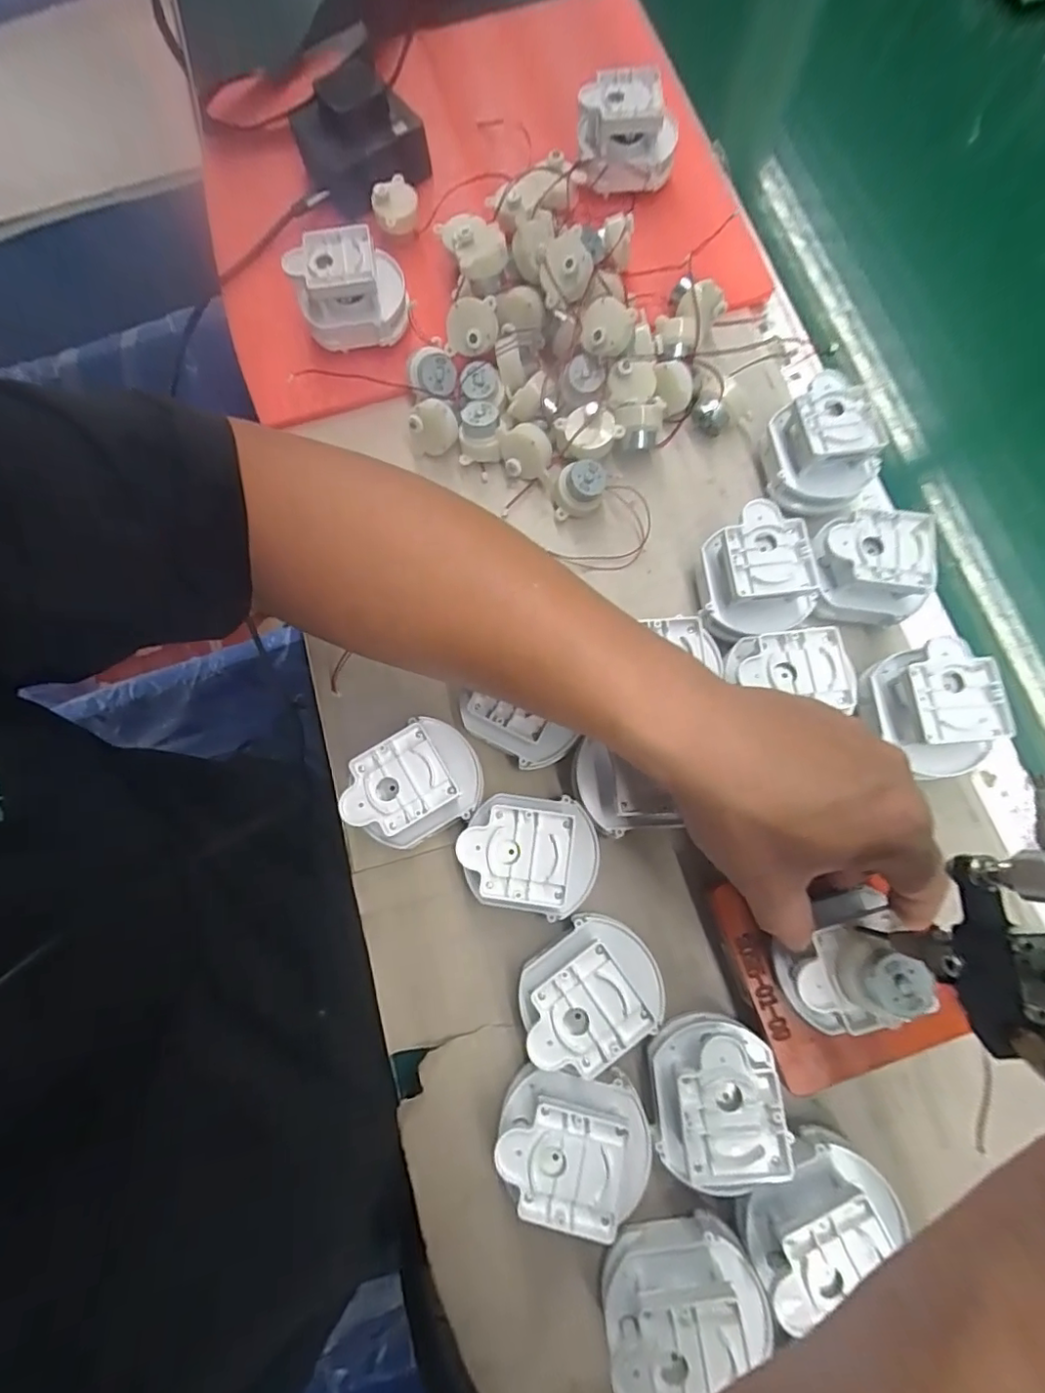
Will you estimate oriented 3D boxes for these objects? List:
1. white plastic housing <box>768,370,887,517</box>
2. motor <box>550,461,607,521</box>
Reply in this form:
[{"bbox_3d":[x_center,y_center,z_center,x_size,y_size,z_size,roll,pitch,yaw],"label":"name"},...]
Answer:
[{"bbox_3d":[0.183,-0.152,0.353,0.062,0.051,0.069,0,76,1],"label":"white plastic housing"},{"bbox_3d":[0.036,-0.133,0.365,0.032,0.029,0.028,4,76,2],"label":"motor"}]

